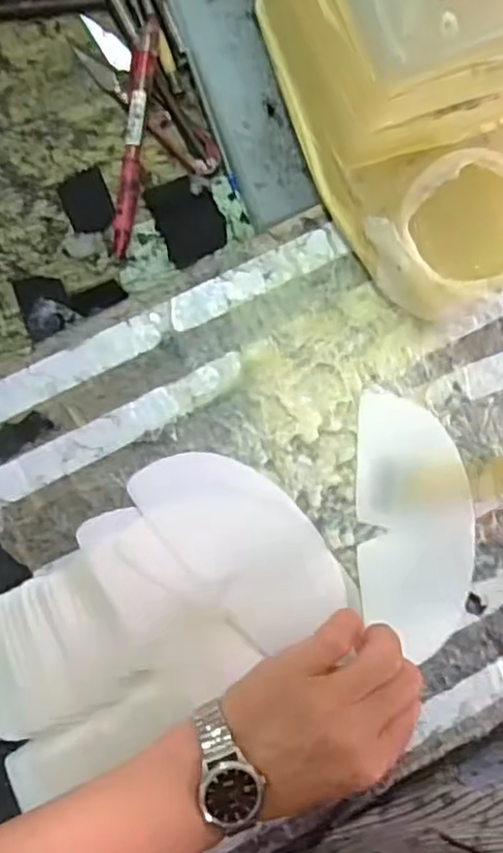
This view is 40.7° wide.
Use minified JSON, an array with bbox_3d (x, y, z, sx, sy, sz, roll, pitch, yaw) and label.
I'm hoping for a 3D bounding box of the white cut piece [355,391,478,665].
[{"bbox_3d":[0.092,0.054,0.378,0.066,0.004,0.141,1,90,-4],"label":"white cut piece"}]

